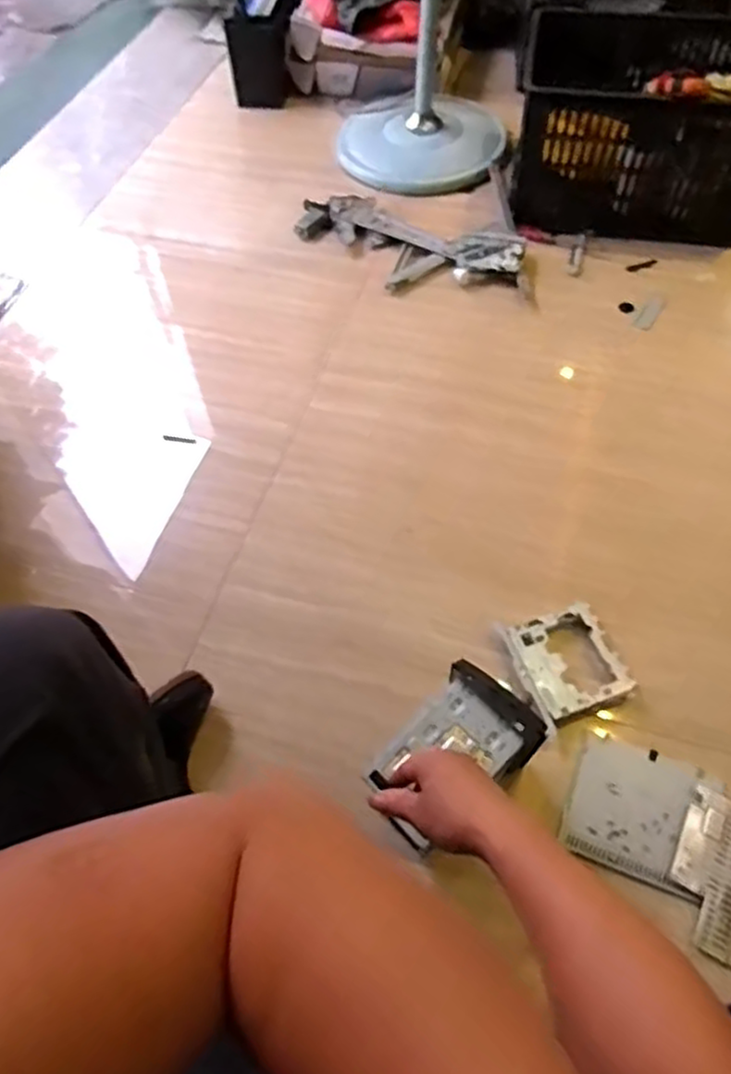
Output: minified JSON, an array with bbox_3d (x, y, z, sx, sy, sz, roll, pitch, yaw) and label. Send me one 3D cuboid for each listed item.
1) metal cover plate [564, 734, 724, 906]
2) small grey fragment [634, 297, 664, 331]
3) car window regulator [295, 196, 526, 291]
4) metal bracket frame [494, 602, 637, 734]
[{"bbox_3d":[0.345,0.346,0.902,0.164,0.007,0.157,19,60,13],"label":"metal cover plate"},{"bbox_3d":[0.544,-0.426,1.371,0.035,0.004,0.079,34,77,14],"label":"small grey fragment"},{"bbox_3d":[0.075,-0.600,1.483,0.492,0.054,0.215,24,61,16],"label":"car window regulator"},{"bbox_3d":[0.278,0.175,1.001,0.142,0.031,0.157,-19,59,-10],"label":"metal bracket frame"}]

